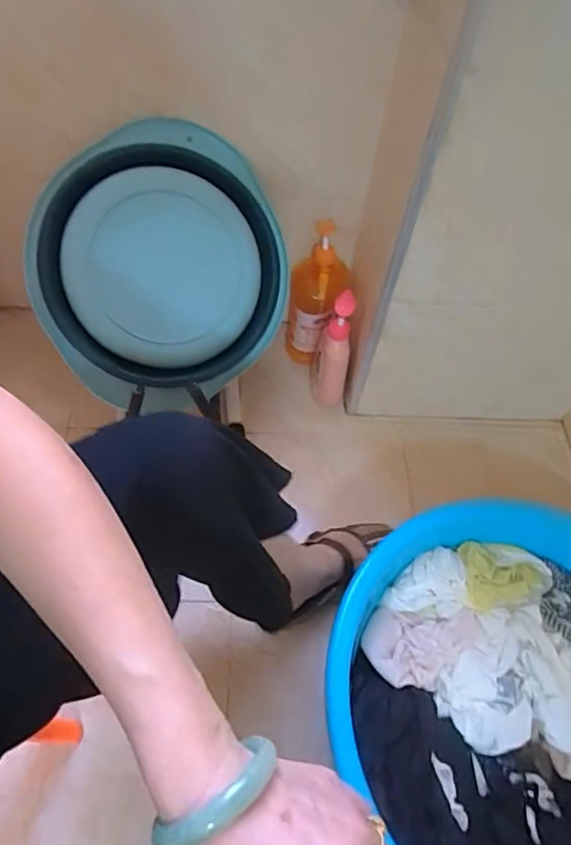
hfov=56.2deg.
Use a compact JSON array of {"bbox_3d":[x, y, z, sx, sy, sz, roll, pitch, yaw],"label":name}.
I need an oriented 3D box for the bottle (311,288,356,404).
[{"bbox_3d":[0.082,-0.121,0.924,0.059,0.225,0.081,6,57,-1],"label":"bottle"}]

